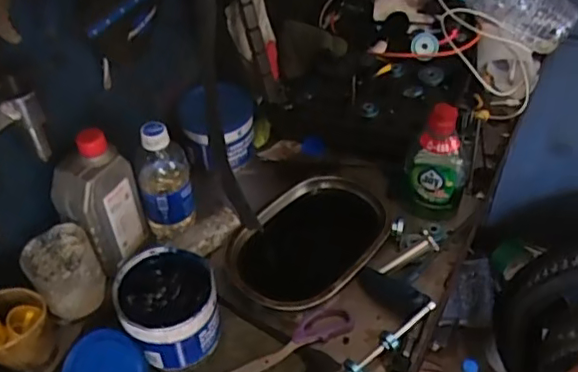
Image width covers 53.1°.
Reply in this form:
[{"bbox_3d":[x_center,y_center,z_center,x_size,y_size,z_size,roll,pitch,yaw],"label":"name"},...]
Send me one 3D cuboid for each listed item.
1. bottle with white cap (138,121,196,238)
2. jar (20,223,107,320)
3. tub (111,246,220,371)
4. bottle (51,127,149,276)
[{"bbox_3d":[-0.151,-0.008,0.700,0.062,0.150,0.051,-10,45,-6],"label":"bottle with white cap"},{"bbox_3d":[-0.246,0.102,0.649,0.069,0.097,0.068,-2,45,2],"label":"jar"},{"bbox_3d":[-0.125,0.127,0.611,0.098,0.077,0.099,-2,45,2],"label":"tub"},{"bbox_3d":[-0.215,0.015,0.663,0.050,0.157,0.084,25,52,26],"label":"bottle"}]

